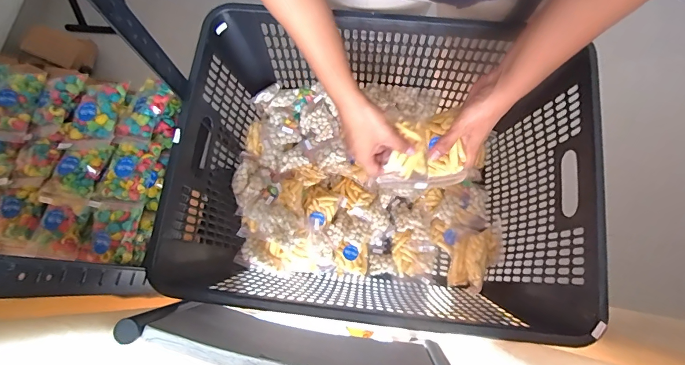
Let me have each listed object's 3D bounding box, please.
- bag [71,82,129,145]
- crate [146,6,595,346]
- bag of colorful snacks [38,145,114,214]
[{"bbox_3d":[-0.349,-0.101,0.545,0.060,0.027,0.094,-3,74,1],"label":"bag"},{"bbox_3d":[0.052,0.000,0.635,0.544,0.289,0.409,8,75,4],"label":"crate"},{"bbox_3d":[-0.370,-0.013,0.527,0.065,0.030,0.094,12,75,5],"label":"bag of colorful snacks"}]

